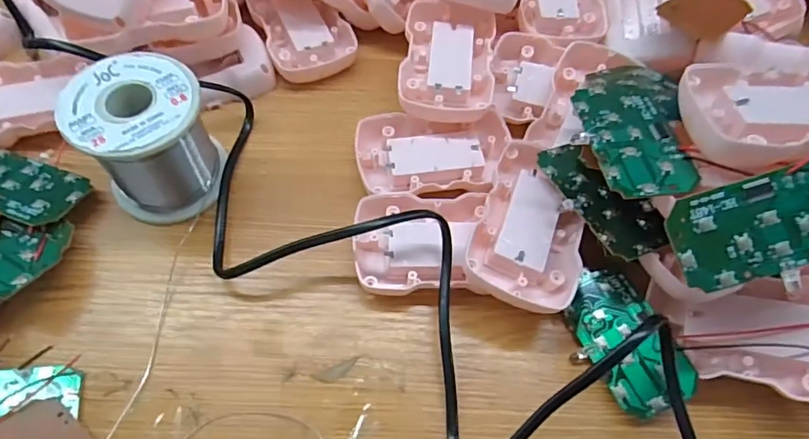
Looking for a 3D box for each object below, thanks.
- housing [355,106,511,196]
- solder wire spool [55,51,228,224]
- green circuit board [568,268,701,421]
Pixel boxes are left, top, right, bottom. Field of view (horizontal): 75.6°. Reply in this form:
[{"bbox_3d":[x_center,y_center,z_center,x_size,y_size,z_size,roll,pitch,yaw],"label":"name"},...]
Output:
[{"bbox_3d":[0.016,-0.036,0.302,0.084,0.017,0.055,-2,61,-4],"label":"housing"},{"bbox_3d":[-0.130,-0.040,0.268,0.059,0.062,0.060,-33,68,-19],"label":"solder wire spool"},{"bbox_3d":[0.106,0.057,0.253,0.037,0.004,0.069,-30,59,6],"label":"green circuit board"}]

